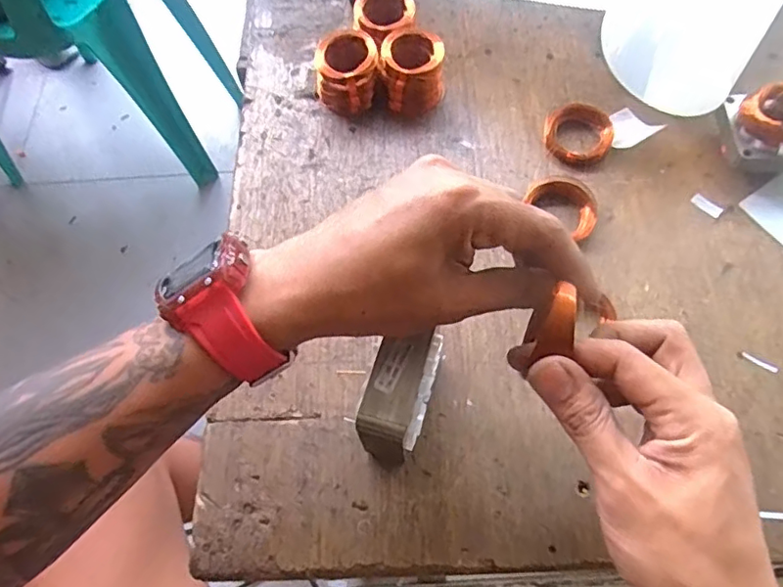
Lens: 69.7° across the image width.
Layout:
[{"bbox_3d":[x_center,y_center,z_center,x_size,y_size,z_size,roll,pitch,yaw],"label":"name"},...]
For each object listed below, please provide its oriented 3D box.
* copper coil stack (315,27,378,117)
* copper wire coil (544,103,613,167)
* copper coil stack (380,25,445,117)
[{"bbox_3d":[-0.036,-0.177,0.455,0.052,0.043,0.050,-6,63,1],"label":"copper coil stack"},{"bbox_3d":[0.142,-0.121,0.429,0.050,0.021,0.042,22,67,13],"label":"copper wire coil"},{"bbox_3d":[0.018,-0.180,0.456,0.048,0.039,0.055,-1,64,3],"label":"copper coil stack"}]

